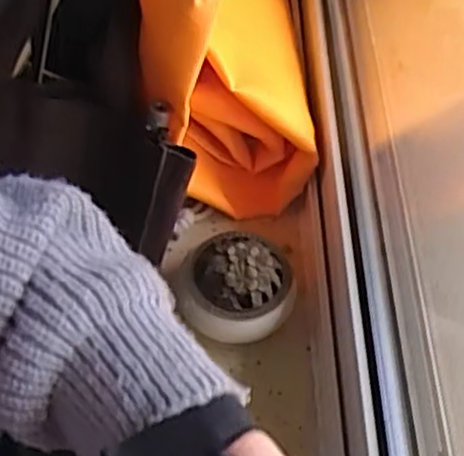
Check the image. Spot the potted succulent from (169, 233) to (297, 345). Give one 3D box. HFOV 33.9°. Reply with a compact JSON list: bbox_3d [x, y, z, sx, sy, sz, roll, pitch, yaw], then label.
[{"bbox_3d":[0.003,0.047,0.585,0.082,0.054,0.081,1,55,-2],"label":"potted succulent"}]

